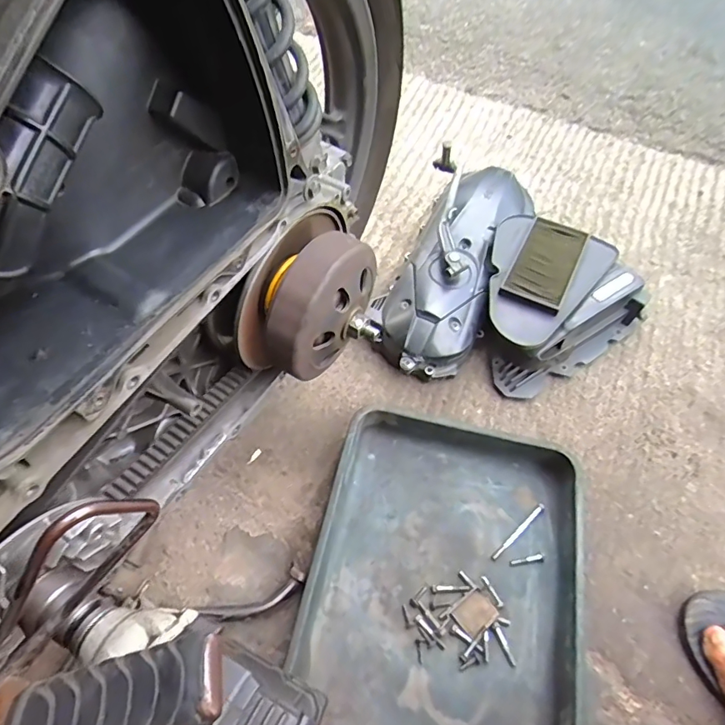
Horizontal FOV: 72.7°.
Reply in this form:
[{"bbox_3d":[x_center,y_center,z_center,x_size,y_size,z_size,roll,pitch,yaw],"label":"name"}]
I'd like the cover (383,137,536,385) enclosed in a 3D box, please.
[{"bbox_3d":[0.143,-0.154,0.731,0.146,0.094,0.386,23,62,14],"label":"cover"}]

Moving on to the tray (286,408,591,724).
[{"bbox_3d":[0.093,0.233,0.521,0.290,0.049,0.345,10,60,7],"label":"tray"}]

